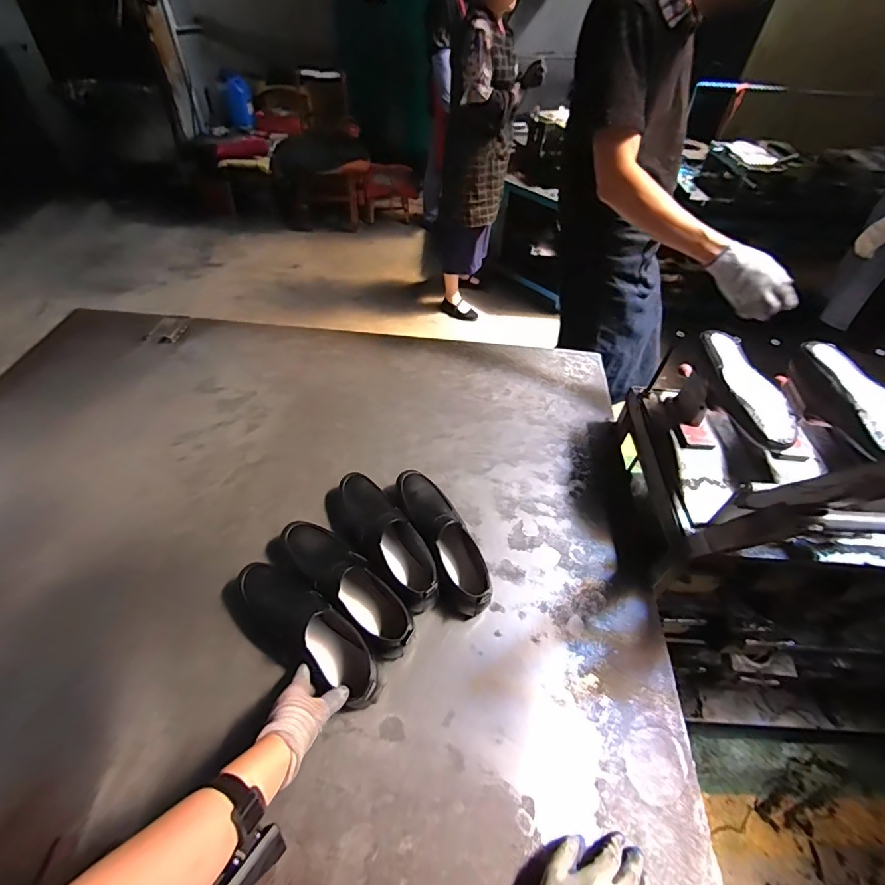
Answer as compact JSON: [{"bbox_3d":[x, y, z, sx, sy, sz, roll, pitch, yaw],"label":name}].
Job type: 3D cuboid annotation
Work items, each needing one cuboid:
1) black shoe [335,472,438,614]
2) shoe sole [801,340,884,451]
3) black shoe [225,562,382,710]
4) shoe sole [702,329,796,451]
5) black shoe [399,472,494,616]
[{"bbox_3d":[-0.105,0.162,0.783,0.101,0.079,0.278,-29,57,-25],"label":"black shoe"},{"bbox_3d":[0.702,-0.083,0.767,0.077,0.024,0.285,7,49,2],"label":"shoe sole"},{"bbox_3d":[-0.221,0.284,0.699,0.291,0.087,0.108,23,52,19],"label":"black shoe"},{"bbox_3d":[0.509,-0.098,0.778,0.081,0.042,0.276,3,49,-1],"label":"shoe sole"},{"bbox_3d":[-0.006,0.164,0.812,0.085,0.084,0.289,-18,53,-18],"label":"black shoe"}]

